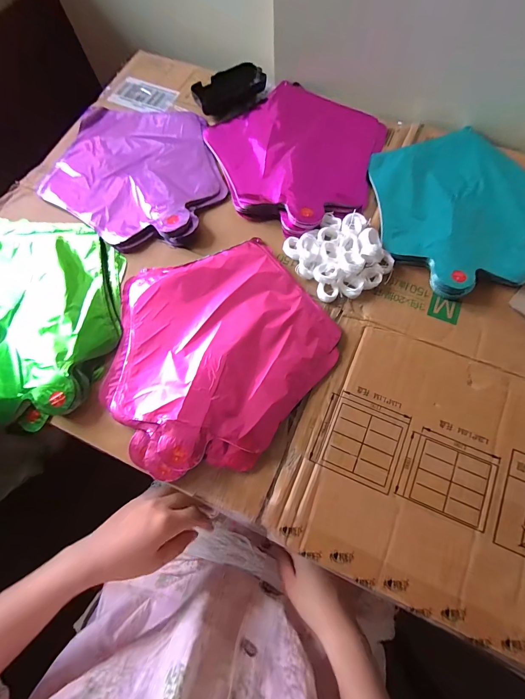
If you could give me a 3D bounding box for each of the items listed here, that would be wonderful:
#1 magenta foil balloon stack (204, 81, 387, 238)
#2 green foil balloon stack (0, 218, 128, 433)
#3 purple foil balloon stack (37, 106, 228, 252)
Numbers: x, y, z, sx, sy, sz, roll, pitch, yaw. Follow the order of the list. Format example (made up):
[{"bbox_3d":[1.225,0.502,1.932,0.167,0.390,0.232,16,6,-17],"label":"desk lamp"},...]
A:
[{"bbox_3d":[0.053,-0.274,0.438,0.240,0.030,0.233,-35,73,-9],"label":"magenta foil balloon stack"},{"bbox_3d":[-0.280,-0.050,0.372,0.245,0.018,0.234,21,73,9],"label":"green foil balloon stack"},{"bbox_3d":[-0.169,-0.255,0.436,0.249,0.022,0.231,28,74,11],"label":"purple foil balloon stack"}]

